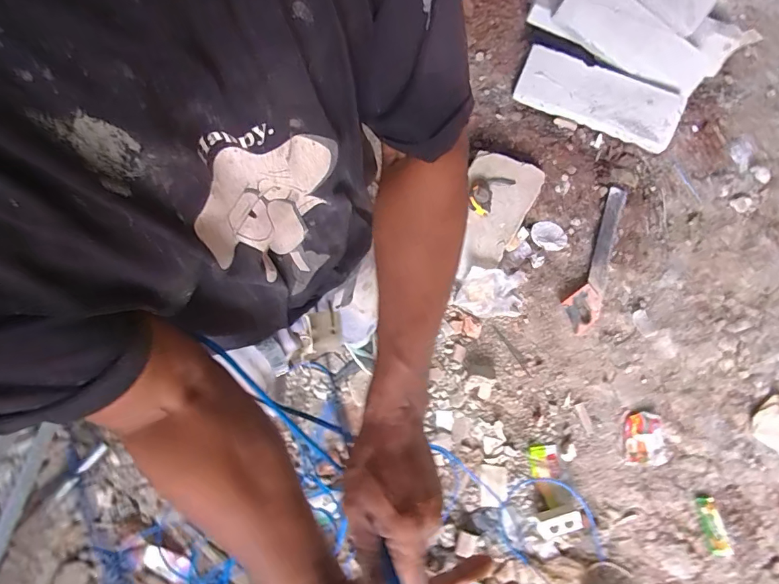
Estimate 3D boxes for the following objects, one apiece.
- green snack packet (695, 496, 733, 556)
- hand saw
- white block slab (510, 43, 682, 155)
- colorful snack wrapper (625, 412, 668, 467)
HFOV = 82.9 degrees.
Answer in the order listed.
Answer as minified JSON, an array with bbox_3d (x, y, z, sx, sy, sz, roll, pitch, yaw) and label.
[{"bbox_3d":[0.925,0.669,1.261,0.063,0.011,0.149,-3,69,-6],"label":"green snack packet"},{"bbox_3d":[0.719,-0.110,1.501,0.118,0.022,0.523,26,79,4],"label":"hand saw"},{"bbox_3d":[0.773,-0.718,1.642,0.584,0.041,0.209,21,108,2],"label":"white block slab"},{"bbox_3d":[0.781,0.449,1.350,0.118,0.023,0.149,4,68,-3],"label":"colorful snack wrapper"}]

